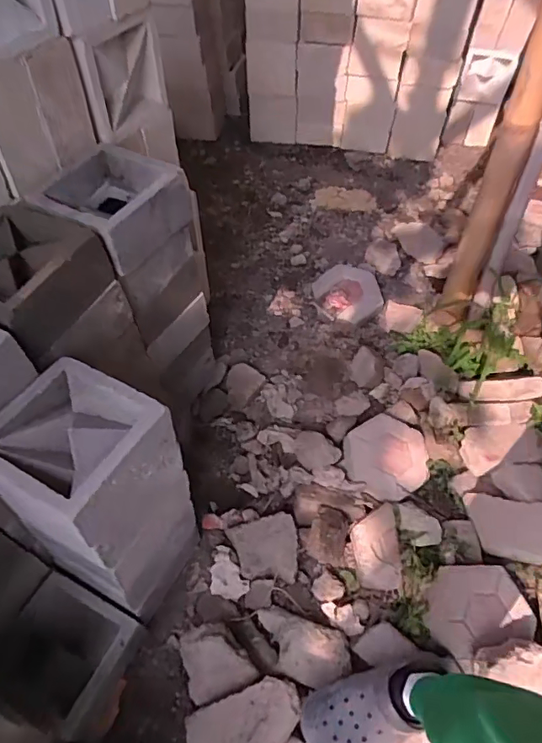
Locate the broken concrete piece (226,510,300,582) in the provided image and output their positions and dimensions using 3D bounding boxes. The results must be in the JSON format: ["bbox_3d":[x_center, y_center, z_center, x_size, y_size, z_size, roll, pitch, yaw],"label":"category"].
[{"bbox_3d":[-0.016,0.388,1.118,0.149,0.032,0.135,-1,51,-2],"label":"broken concrete piece"}]

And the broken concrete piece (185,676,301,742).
[{"bbox_3d":[-0.039,0.616,0.866,0.200,0.051,0.122,-18,54,-14],"label":"broken concrete piece"}]

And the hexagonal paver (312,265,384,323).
[{"bbox_3d":[0.233,-0.240,1.563,0.207,0.067,0.219,-11,53,-10],"label":"hexagonal paver"}]

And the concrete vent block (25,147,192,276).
[{"bbox_3d":[-0.283,-0.293,0.900,0.195,0.121,0.206,27,56,19],"label":"concrete vent block"}]

